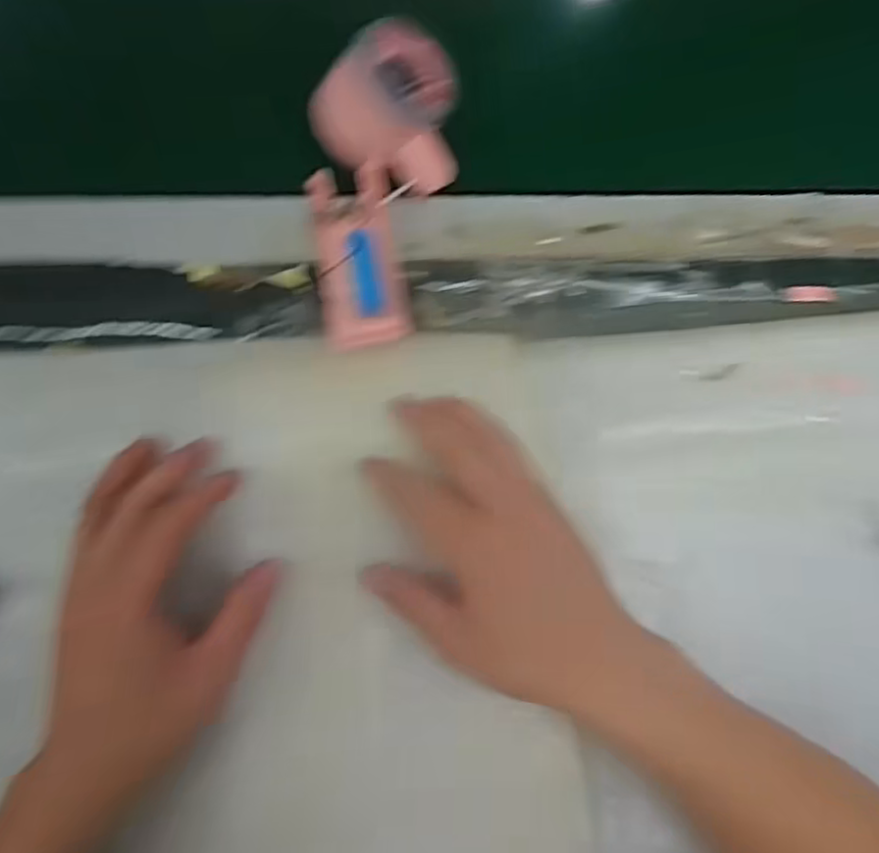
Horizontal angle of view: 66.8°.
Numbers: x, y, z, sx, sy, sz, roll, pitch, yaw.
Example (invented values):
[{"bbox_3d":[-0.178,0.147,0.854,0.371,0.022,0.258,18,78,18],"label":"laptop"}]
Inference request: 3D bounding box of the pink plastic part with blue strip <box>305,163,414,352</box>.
[{"bbox_3d":[-0.044,-0.092,0.363,0.045,0.020,0.101,-9,78,-4],"label":"pink plastic part with blue strip"}]

